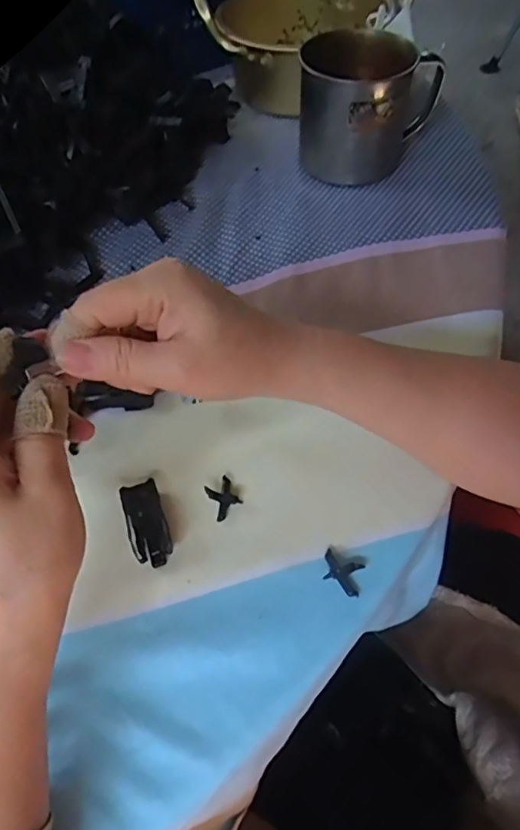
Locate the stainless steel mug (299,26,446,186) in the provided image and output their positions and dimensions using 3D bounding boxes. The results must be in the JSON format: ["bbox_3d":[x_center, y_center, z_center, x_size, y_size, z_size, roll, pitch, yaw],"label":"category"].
[{"bbox_3d":[0.088,-0.263,0.477,0.087,0.090,0.107,36,65,25],"label":"stainless steel mug"}]

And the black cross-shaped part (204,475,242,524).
[{"bbox_3d":[-0.021,0.047,0.323,0.017,0.006,0.023,-27,58,-14],"label":"black cross-shaped part"}]

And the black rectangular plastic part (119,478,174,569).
[{"bbox_3d":[-0.063,0.059,0.313,0.020,0.011,0.047,-18,56,-8],"label":"black rectangular plastic part"}]

